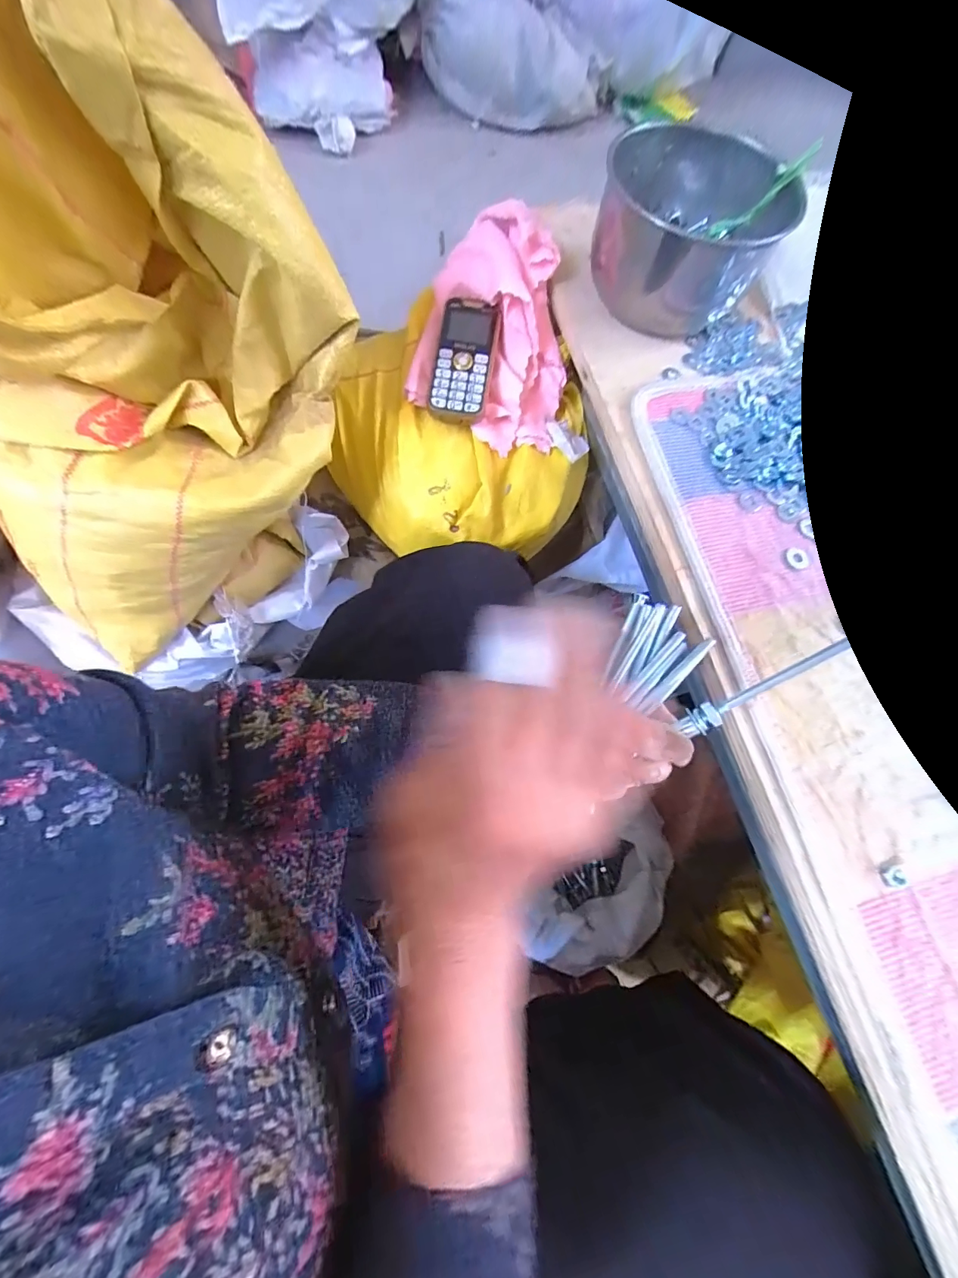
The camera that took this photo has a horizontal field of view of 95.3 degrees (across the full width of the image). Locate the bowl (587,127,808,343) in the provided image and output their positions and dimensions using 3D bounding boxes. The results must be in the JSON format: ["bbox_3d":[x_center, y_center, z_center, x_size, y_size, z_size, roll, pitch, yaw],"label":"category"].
[{"bbox_3d":[0.203,-0.400,0.434,0.168,0.087,0.168,1,74,-4],"label":"bowl"}]

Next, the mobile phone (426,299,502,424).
[{"bbox_3d":[-0.015,-0.288,0.453,0.062,0.016,0.136,8,81,-2],"label":"mobile phone"}]

